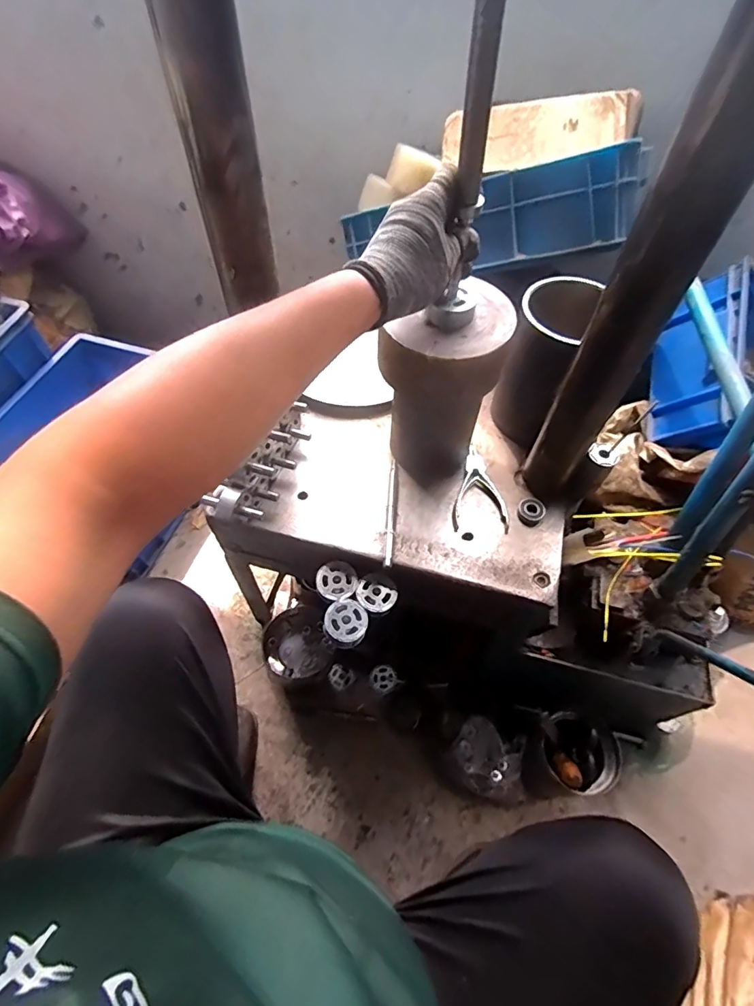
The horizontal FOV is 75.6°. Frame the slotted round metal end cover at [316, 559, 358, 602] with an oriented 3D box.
[{"bbox_3d":[-0.051,0.099,0.624,0.051,0.006,0.053,1,57,-1],"label":"slotted round metal end cover"}]

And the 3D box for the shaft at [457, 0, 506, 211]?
[{"bbox_3d":[0.077,-0.306,0.370,0.020,0.140,0.010,6,52,6],"label":"shaft"}]

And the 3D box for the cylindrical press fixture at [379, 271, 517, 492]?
[{"bbox_3d":[0.080,-0.135,0.604,0.119,0.230,0.120,23,59,12],"label":"cylindrical press fixture"}]

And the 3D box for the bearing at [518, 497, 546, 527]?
[{"bbox_3d":[0.204,0.011,0.643,0.034,0.018,0.032,1,57,-1],"label":"bearing"}]

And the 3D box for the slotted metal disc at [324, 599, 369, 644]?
[{"bbox_3d":[-0.037,0.145,0.600,0.050,0.011,0.050,1,57,-1],"label":"slotted metal disc"}]

